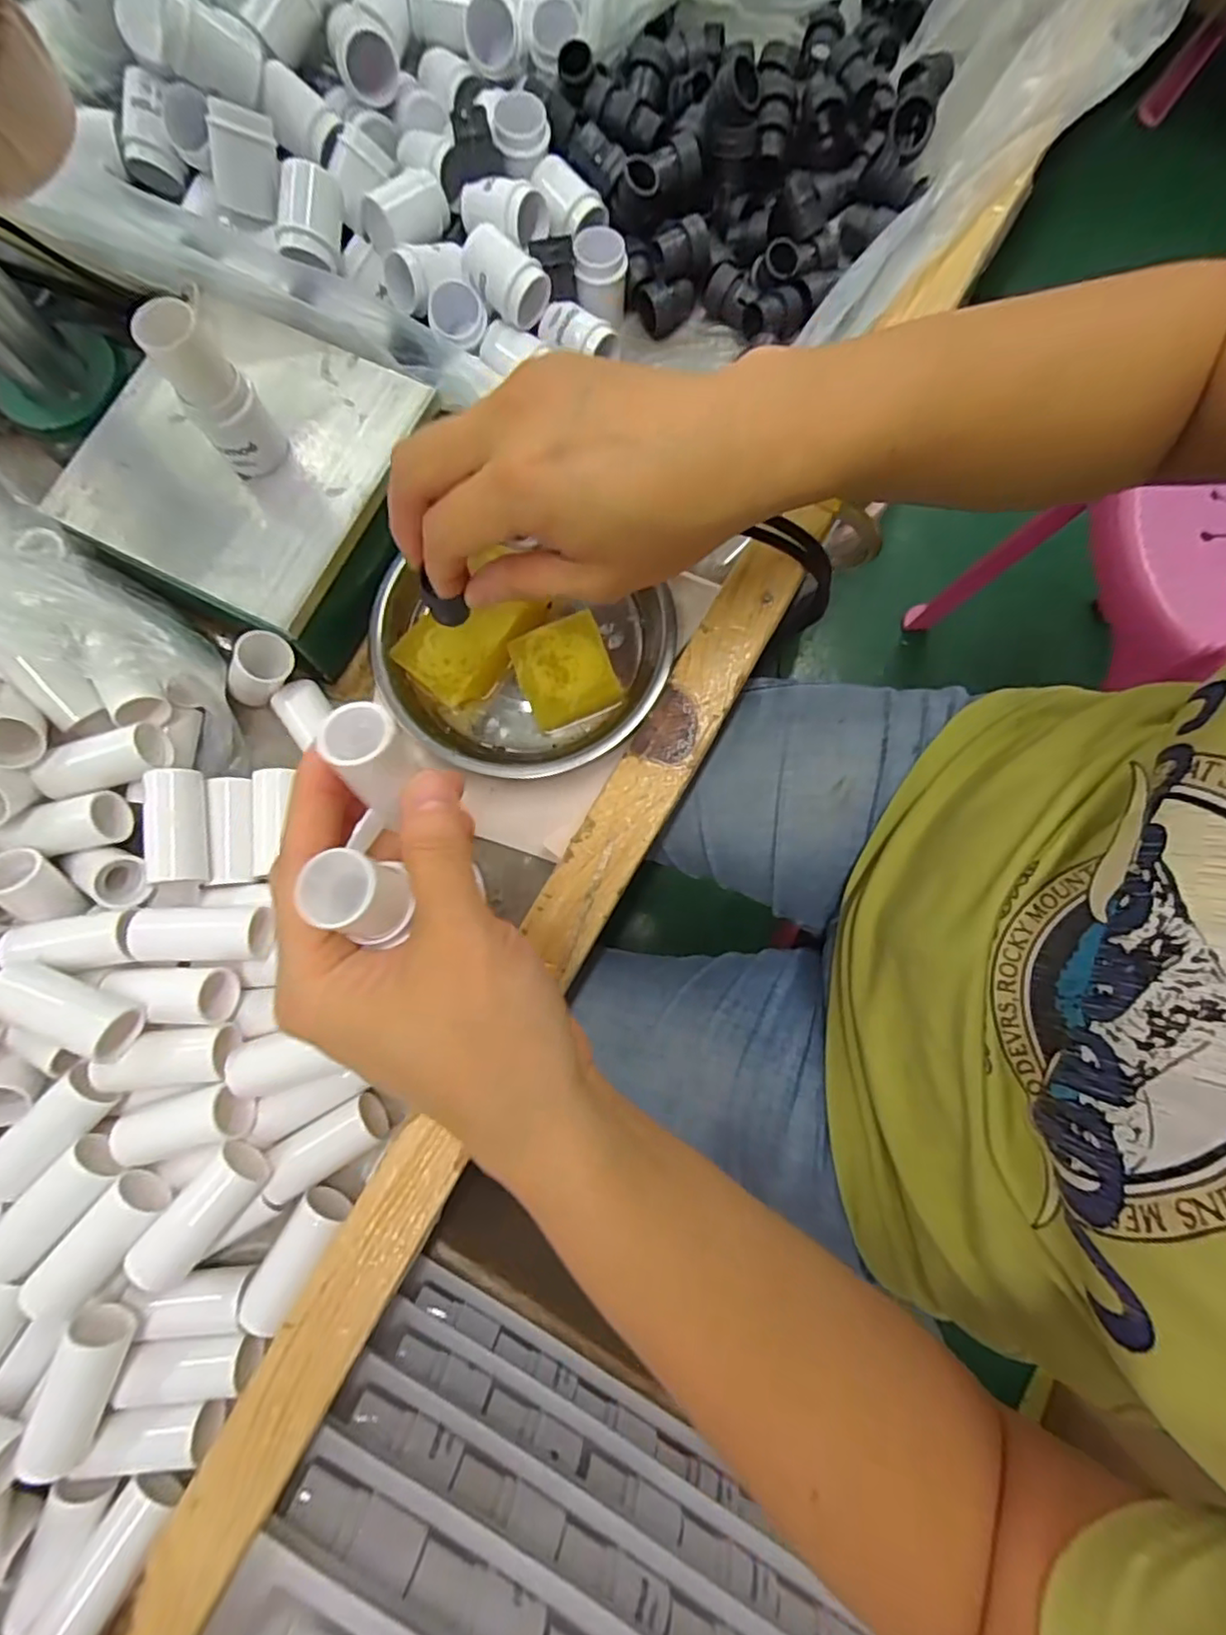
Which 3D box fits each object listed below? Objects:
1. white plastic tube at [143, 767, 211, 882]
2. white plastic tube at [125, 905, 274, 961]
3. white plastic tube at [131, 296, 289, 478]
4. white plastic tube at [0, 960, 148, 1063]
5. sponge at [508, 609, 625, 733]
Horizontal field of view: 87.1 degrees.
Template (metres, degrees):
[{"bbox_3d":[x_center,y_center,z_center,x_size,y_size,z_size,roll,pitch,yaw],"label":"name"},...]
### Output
[{"bbox_3d":[-0.174,0.004,0.260,0.018,0.016,0.045,-7,80,0],"label":"white plastic tube"},{"bbox_3d":[-0.159,0.045,0.254,0.052,0.018,0.021,0,80,1],"label":"white plastic tube"},{"bbox_3d":[-0.147,-0.156,0.240,0.024,0.057,0.024,0,80,1],"label":"white plastic tube"},{"bbox_3d":[-0.198,0.069,0.233,0.048,0.017,0.019,21,81,5],"label":"white plastic tube"},{"bbox_3d":[-0.021,-0.066,0.290,0.039,0.012,0.043,-22,80,-3],"label":"sponge"}]

